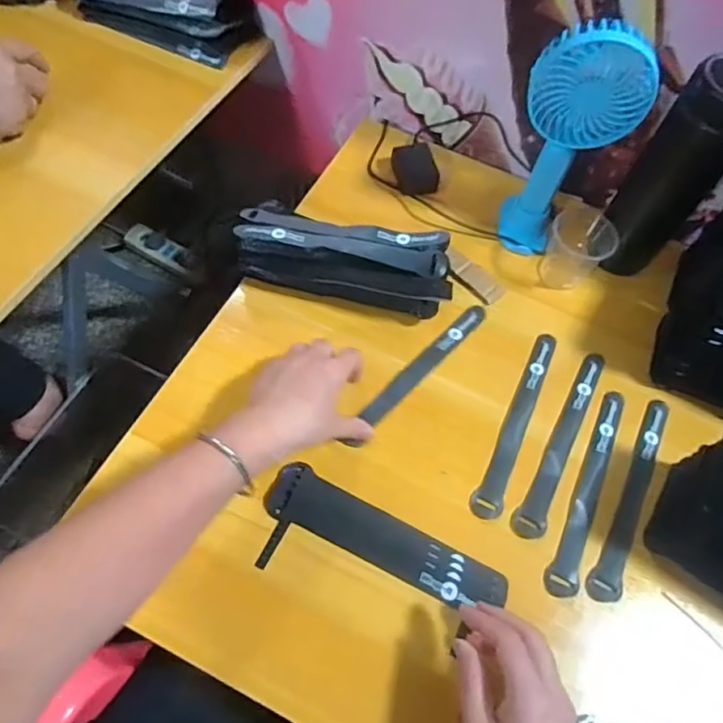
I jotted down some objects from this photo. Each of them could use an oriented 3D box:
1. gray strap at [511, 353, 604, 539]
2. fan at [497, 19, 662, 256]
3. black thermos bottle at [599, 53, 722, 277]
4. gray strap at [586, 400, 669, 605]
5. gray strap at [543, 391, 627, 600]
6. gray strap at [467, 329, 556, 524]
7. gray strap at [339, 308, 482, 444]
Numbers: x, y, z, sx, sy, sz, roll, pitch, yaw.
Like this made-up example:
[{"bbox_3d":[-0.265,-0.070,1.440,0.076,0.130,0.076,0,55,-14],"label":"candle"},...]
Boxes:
[{"bbox_3d":[0.181,0.069,0.495,0.025,0.004,0.193,28,63,11],"label":"gray strap"},{"bbox_3d":[0.187,-0.196,0.523,0.102,0.205,0.065,29,64,11],"label":"fan"},{"bbox_3d":[0.291,-0.171,0.524,0.070,0.198,0.066,36,65,15],"label":"black thermos bottle"},{"bbox_3d":[0.235,0.113,0.477,0.024,0.005,0.192,27,63,10],"label":"gray strap"},{"bbox_3d":[0.196,0.108,0.480,0.024,0.006,0.192,24,63,9],"label":"gray strap"},{"bbox_3d":[0.144,0.052,0.503,0.023,0.004,0.195,25,63,9],"label":"gray strap"},{"bbox_3d":[0.056,0.007,0.532,0.021,0.006,0.199,40,66,16],"label":"gray strap"}]

